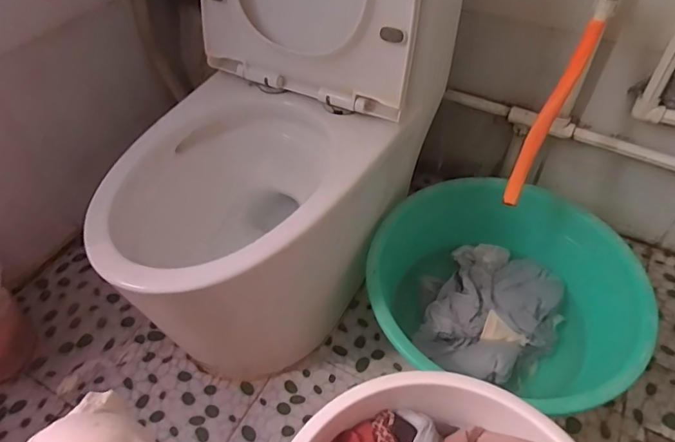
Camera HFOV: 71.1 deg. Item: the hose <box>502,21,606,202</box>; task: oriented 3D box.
[{"bbox_3d":[0.352,-0.173,0.788,0.035,0.308,0.030,31,21,24],"label":"hose"}]

